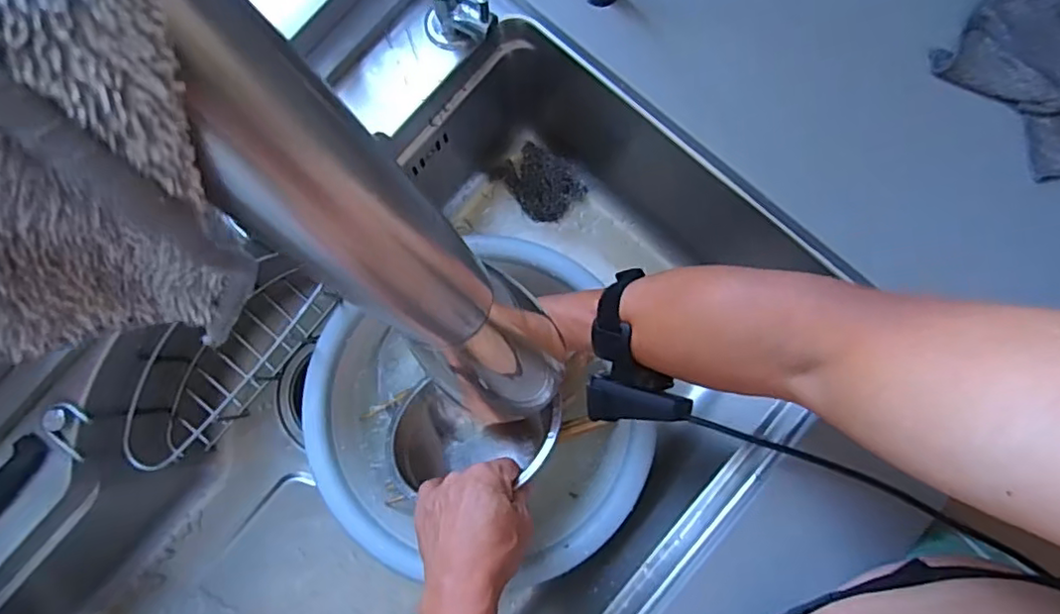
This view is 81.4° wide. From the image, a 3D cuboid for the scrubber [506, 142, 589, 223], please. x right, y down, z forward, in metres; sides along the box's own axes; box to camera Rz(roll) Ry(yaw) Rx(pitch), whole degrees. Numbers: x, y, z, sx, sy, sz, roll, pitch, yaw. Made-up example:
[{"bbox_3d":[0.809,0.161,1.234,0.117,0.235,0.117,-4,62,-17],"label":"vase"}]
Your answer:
[{"bbox_3d":[0.014,-0.137,0.678,0.064,0.032,0.079,-40,87,-3],"label":"scrubber"}]

